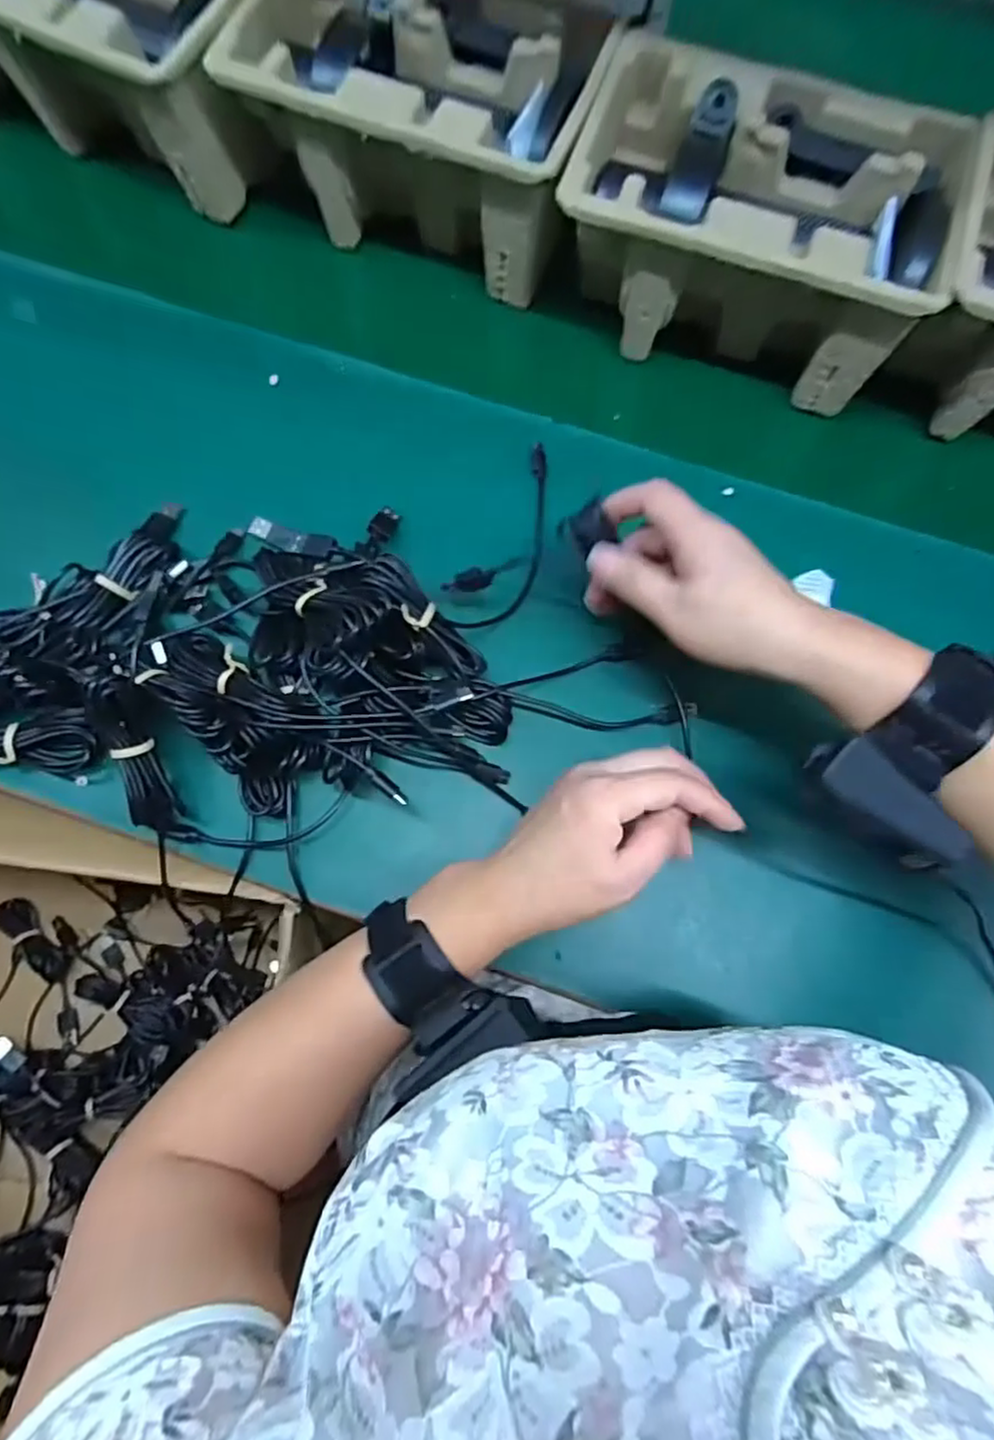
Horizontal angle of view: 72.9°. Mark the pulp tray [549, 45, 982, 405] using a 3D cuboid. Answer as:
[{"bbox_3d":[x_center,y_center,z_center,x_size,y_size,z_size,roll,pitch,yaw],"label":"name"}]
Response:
[{"bbox_3d":[0.163,-0.312,0.434,0.218,0.103,0.147,20,77,7],"label":"pulp tray"}]

